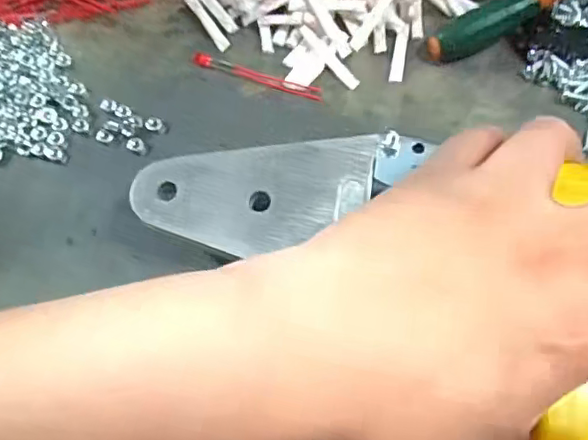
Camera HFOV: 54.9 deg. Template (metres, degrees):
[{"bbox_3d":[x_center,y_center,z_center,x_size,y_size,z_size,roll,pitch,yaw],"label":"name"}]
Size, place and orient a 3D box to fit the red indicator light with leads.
[{"bbox_3d":[-0.017,-0.069,0.267,0.063,0.004,0.007,18,74,6],"label":"red indicator light with leads"}]

